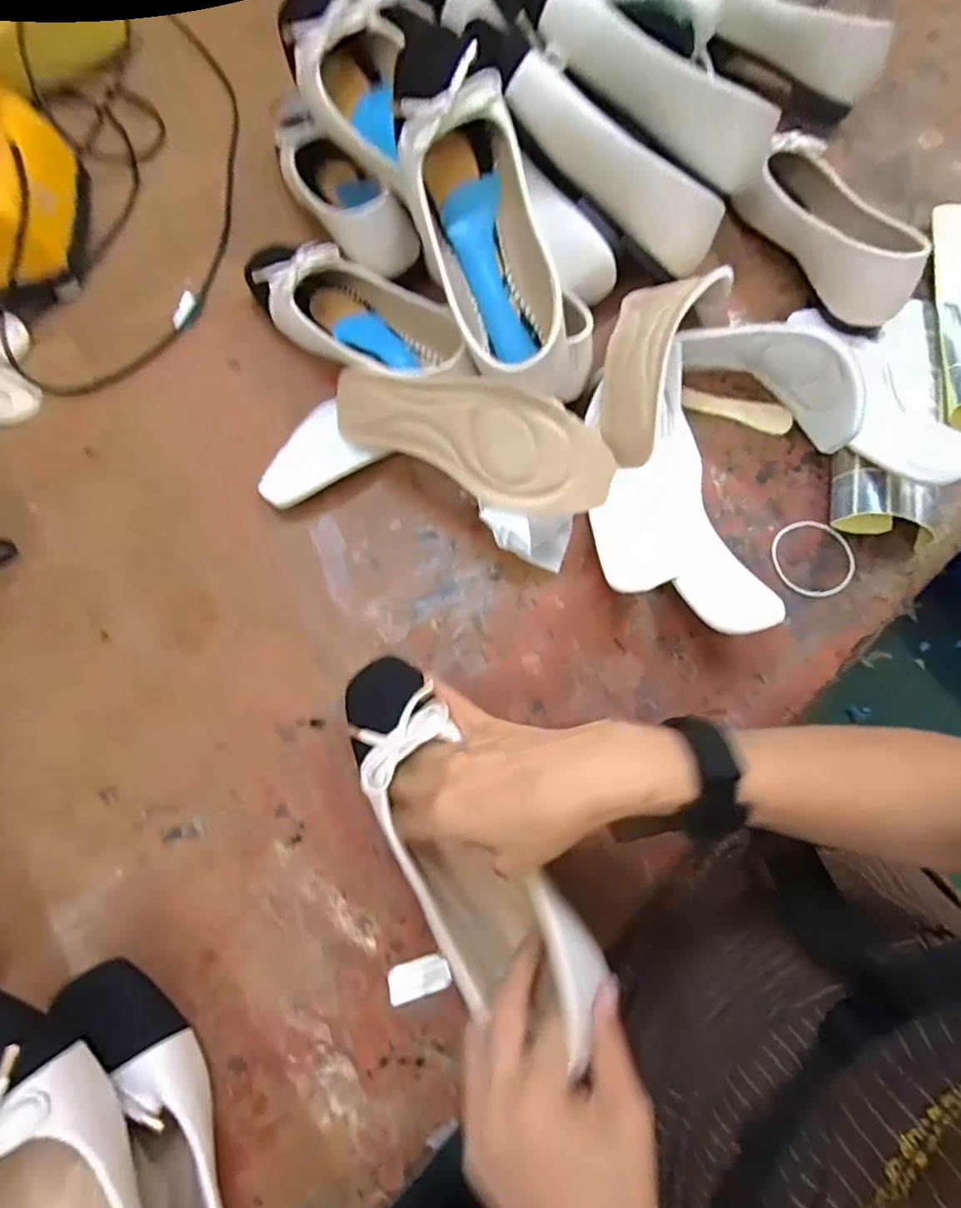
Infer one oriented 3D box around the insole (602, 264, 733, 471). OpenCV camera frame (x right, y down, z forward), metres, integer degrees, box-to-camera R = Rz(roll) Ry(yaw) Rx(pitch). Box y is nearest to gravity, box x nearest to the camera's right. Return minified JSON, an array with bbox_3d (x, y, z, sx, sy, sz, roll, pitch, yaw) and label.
[{"bbox_3d":[0.133,-0.187,0.439,0.071,0.055,0.155,18,87,6],"label":"insole"}]

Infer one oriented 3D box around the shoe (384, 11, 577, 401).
[{"bbox_3d":[0.003,-0.266,0.410,0.083,0.090,0.238,-20,96,-6],"label":"shoe"}]

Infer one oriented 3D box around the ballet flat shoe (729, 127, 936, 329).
[{"bbox_3d":[0.317,-0.342,0.509,0.087,0.055,0.204,-28,74,-9],"label":"ballet flat shoe"}]

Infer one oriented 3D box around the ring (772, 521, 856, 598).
[{"bbox_3d":[0.270,-0.037,0.457,0.066,0.005,0.064,0,72,0],"label":"ring"}]

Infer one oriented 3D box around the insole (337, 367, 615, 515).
[{"bbox_3d":[-0.011,-0.129,0.429,0.224,0.038,0.077,21,107,6],"label":"insole"}]

